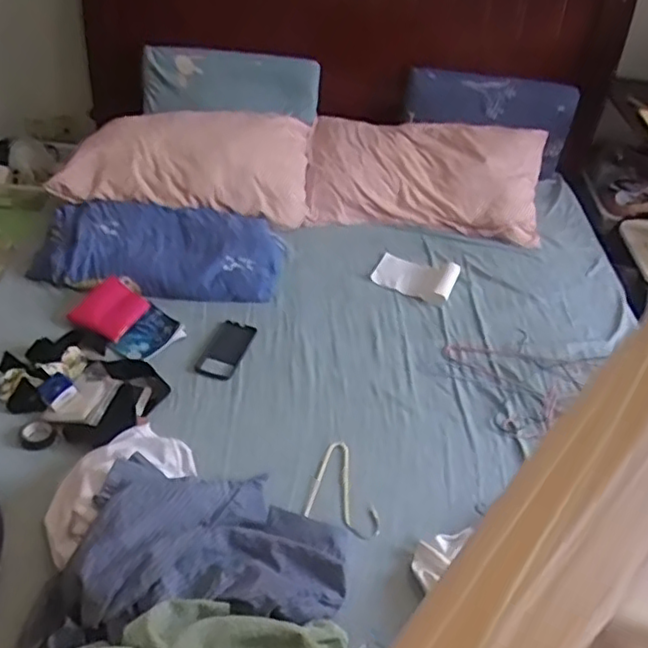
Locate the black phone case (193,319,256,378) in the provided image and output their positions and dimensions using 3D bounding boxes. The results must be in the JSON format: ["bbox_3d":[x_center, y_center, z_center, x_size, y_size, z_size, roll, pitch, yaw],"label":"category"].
[{"bbox_3d":[-0.205,0.052,1.370,0.081,0.015,0.168,14,43,8],"label":"black phone case"}]

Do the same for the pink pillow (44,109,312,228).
[{"bbox_3d":[-0.363,-0.451,1.764,0.648,0.173,0.345,1,43,-7],"label":"pink pillow"}]

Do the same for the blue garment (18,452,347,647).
[{"bbox_3d":[-0.193,0.322,0.981,0.458,0.114,0.261,-2,42,-11],"label":"blue garment"}]

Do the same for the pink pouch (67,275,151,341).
[{"bbox_3d":[-0.460,-0.030,1.402,0.115,0.024,0.126,39,70,-4],"label":"pink pouch"}]

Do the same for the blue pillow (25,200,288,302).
[{"bbox_3d":[-0.381,-0.175,1.560,0.566,0.087,0.294,4,42,-3],"label":"blue pillow"}]

